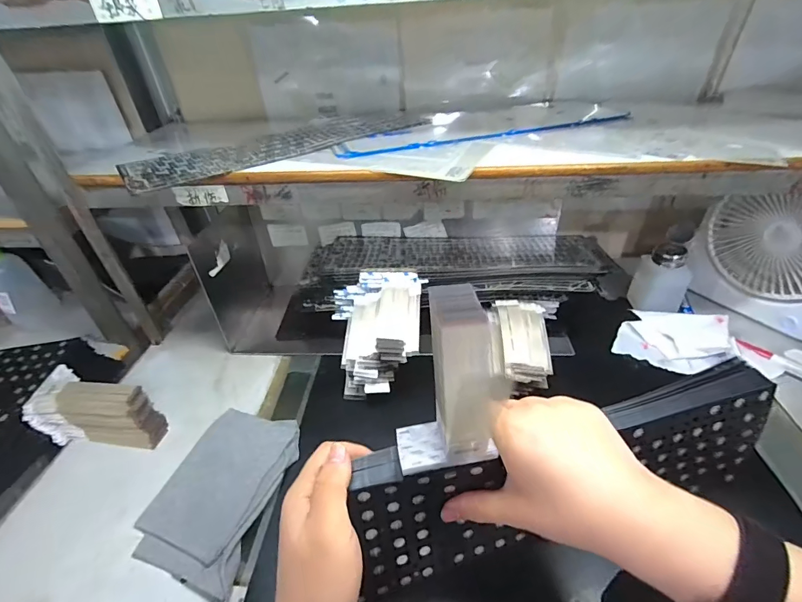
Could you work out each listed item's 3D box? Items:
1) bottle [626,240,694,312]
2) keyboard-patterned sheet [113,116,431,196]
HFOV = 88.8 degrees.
[{"bbox_3d":[0.377,-0.031,0.595,0.051,0.101,0.058,-8,36,-6],"label":"bottle"},{"bbox_3d":[-0.150,-0.198,0.510,0.349,0.011,0.130,-23,40,-25],"label":"keyboard-patterned sheet"}]

